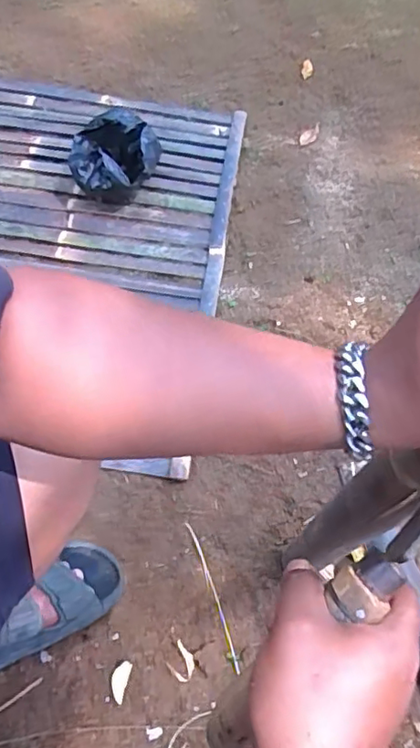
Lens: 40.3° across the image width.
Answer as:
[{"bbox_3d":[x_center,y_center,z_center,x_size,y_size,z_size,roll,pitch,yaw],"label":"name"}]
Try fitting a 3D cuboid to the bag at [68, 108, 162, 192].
[{"bbox_3d":[-0.185,-0.414,1.128,0.172,0.133,0.168,-7,60,-8],"label":"bag"}]

